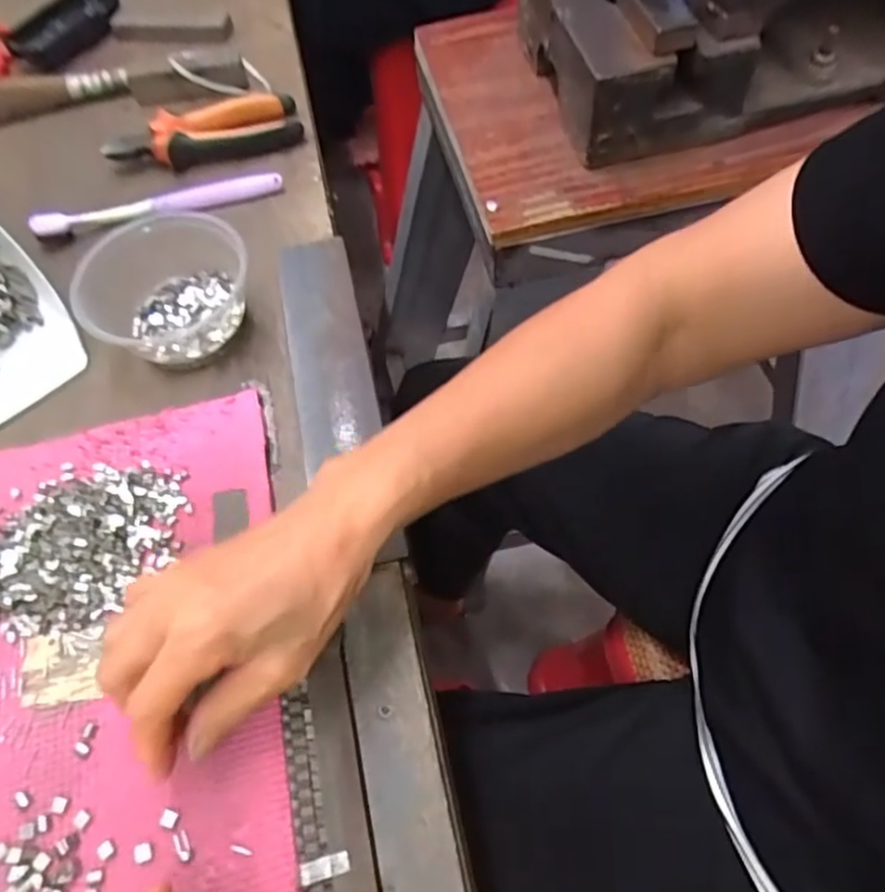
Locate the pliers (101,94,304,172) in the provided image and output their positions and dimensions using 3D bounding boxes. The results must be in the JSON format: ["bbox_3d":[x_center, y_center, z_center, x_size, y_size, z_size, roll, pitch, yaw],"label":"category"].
[{"bbox_3d":[-0.193,-0.255,0.549,0.150,0.022,0.061,-15,60,-3],"label":"pliers"}]

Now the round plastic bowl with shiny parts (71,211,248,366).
[{"bbox_3d":[-0.174,-0.098,0.437,0.089,0.057,0.101,2,60,6],"label":"round plastic bowl with shiny parts"}]

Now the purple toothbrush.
[{"bbox_3d":[-0.212,-0.182,0.511,0.182,0.014,0.021,-17,60,-5],"label":"purple toothbrush"}]

